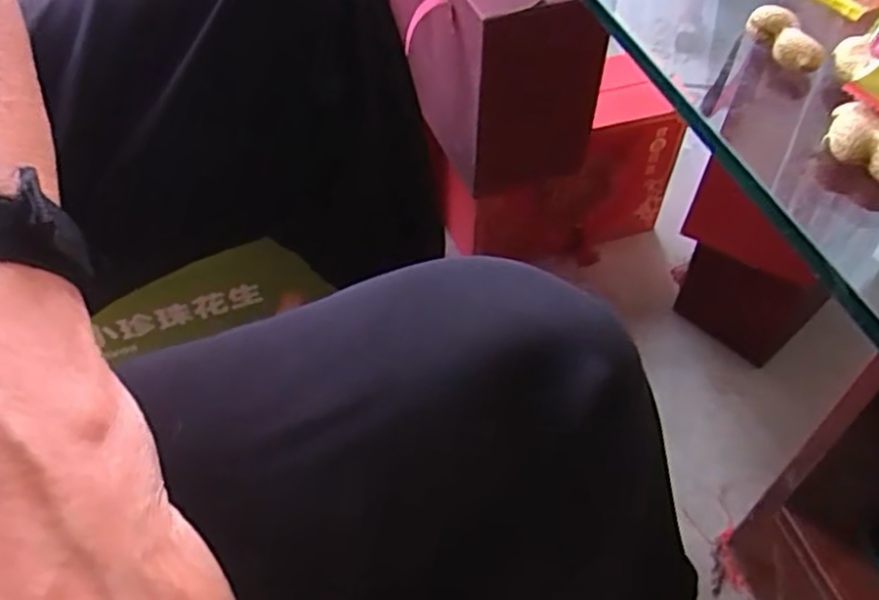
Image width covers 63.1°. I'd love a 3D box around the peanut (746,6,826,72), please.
[{"bbox_3d":[0.158,-0.120,0.327,0.013,0.017,0.041,-11,48,-13],"label":"peanut"}]

